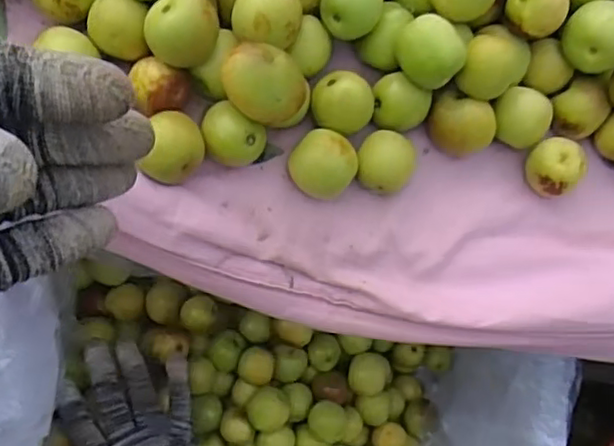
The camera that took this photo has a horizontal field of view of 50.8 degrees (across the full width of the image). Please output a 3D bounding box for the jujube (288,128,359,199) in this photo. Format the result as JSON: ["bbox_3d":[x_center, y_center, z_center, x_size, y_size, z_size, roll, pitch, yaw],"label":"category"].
[{"bbox_3d":[0.008,-0.029,0.327,0.031,0.024,0.031,2,82,-12],"label":"jujube"}]

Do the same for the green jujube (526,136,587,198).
[{"bbox_3d":[0.133,-0.030,0.352,0.024,0.022,0.030,10,80,-11],"label":"green jujube"}]

